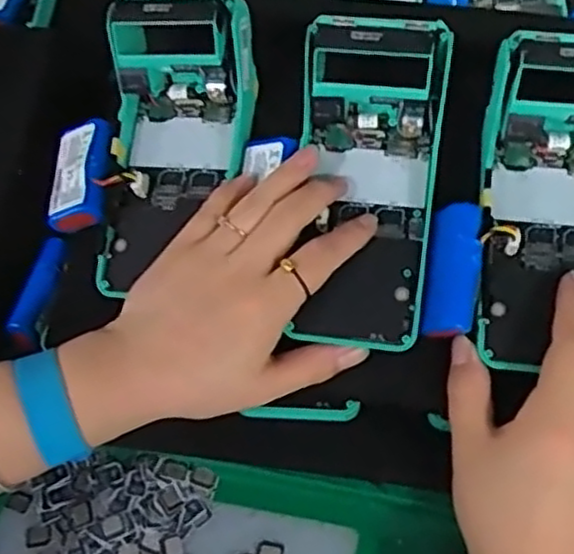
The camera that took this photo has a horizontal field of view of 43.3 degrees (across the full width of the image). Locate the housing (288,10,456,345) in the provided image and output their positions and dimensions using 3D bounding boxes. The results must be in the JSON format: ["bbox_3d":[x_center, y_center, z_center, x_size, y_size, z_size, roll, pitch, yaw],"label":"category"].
[{"bbox_3d":[0.046,-0.048,0.392,0.072,0.048,0.167,0,89,3],"label":"housing"}]

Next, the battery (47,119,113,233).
[{"bbox_3d":[-0.121,-0.061,0.423,0.033,0.014,0.068,5,75,7],"label":"battery"}]

